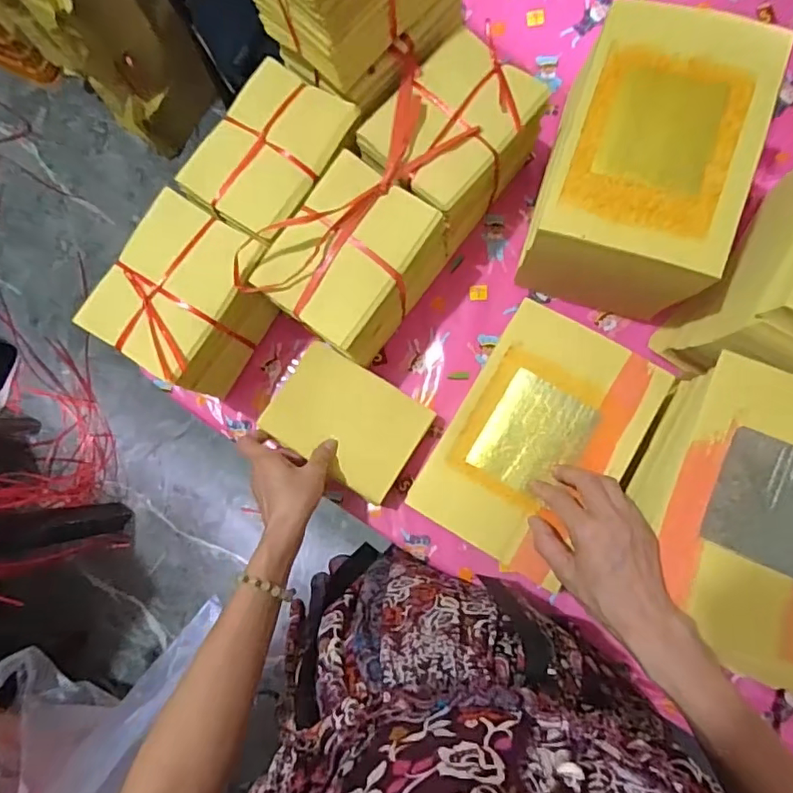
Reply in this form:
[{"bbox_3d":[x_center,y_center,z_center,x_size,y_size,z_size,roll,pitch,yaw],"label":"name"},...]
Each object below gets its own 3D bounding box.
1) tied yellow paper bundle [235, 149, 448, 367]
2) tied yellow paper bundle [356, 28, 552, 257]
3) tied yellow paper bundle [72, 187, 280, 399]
[{"bbox_3d":[-0.043,-0.137,0.591,0.132,0.149,0.167,33,87,8],"label":"tied yellow paper bundle"},{"bbox_3d":[0.066,-0.270,0.603,0.129,0.142,0.168,41,88,9],"label":"tied yellow paper bundle"},{"bbox_3d":[-0.215,-0.101,0.589,0.117,0.149,0.159,33,87,8],"label":"tied yellow paper bundle"}]

